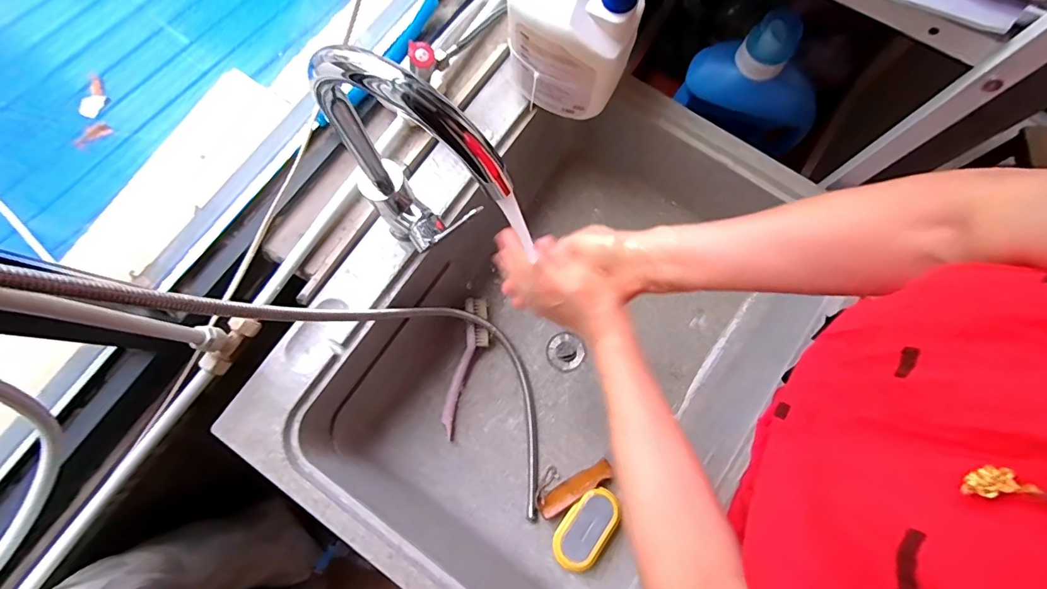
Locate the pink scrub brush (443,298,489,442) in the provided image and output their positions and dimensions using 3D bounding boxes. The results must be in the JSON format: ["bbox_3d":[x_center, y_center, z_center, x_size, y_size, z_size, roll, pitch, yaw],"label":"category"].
[{"bbox_3d":[-0.088,0.115,0.740,0.046,0.033,0.220,10,78,4],"label":"pink scrub brush"}]

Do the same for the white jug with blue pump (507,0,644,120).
[{"bbox_3d":[0.062,-0.314,0.519,0.142,0.197,0.113,18,79,5],"label":"white jug with blue pump"}]

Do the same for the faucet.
[{"bbox_3d":[-0.094,-0.095,0.421,0.183,0.294,0.050,33,81,8],"label":"faucet"}]

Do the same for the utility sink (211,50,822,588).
[{"bbox_3d":[0.047,0.061,0.673,0.541,0.221,0.677,34,81,8],"label":"utility sink"}]

